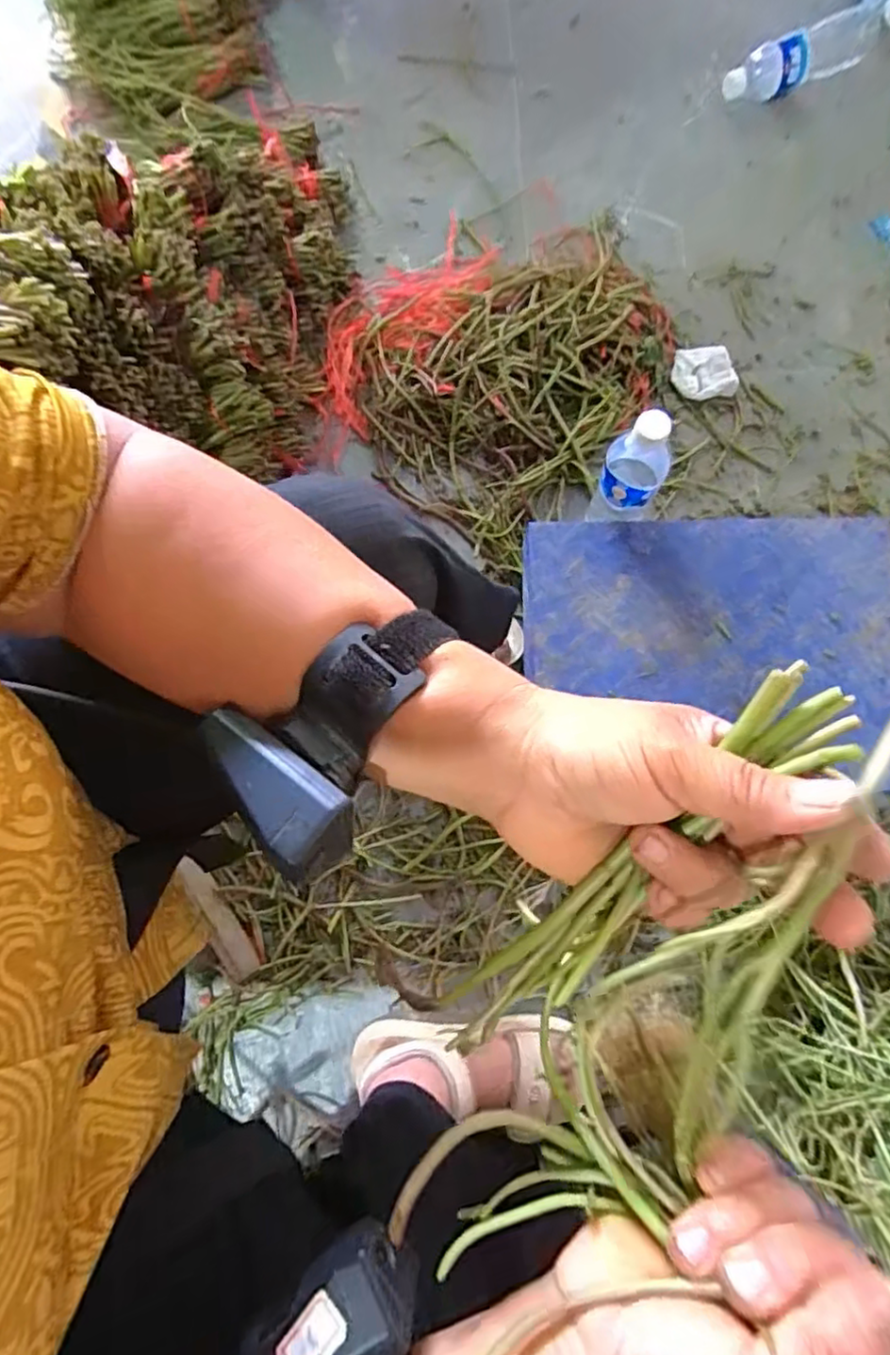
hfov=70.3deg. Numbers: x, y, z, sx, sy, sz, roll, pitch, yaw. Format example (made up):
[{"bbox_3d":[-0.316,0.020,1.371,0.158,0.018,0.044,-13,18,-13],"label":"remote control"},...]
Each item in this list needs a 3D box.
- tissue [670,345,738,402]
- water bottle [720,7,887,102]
[{"bbox_3d":[0.341,-0.408,0.844,0.077,0.026,0.077,-10,76,-2],"label":"tissue"},{"bbox_3d":[0.536,-0.931,0.959,0.248,0.055,0.061,-26,77,-6],"label":"water bottle"}]

